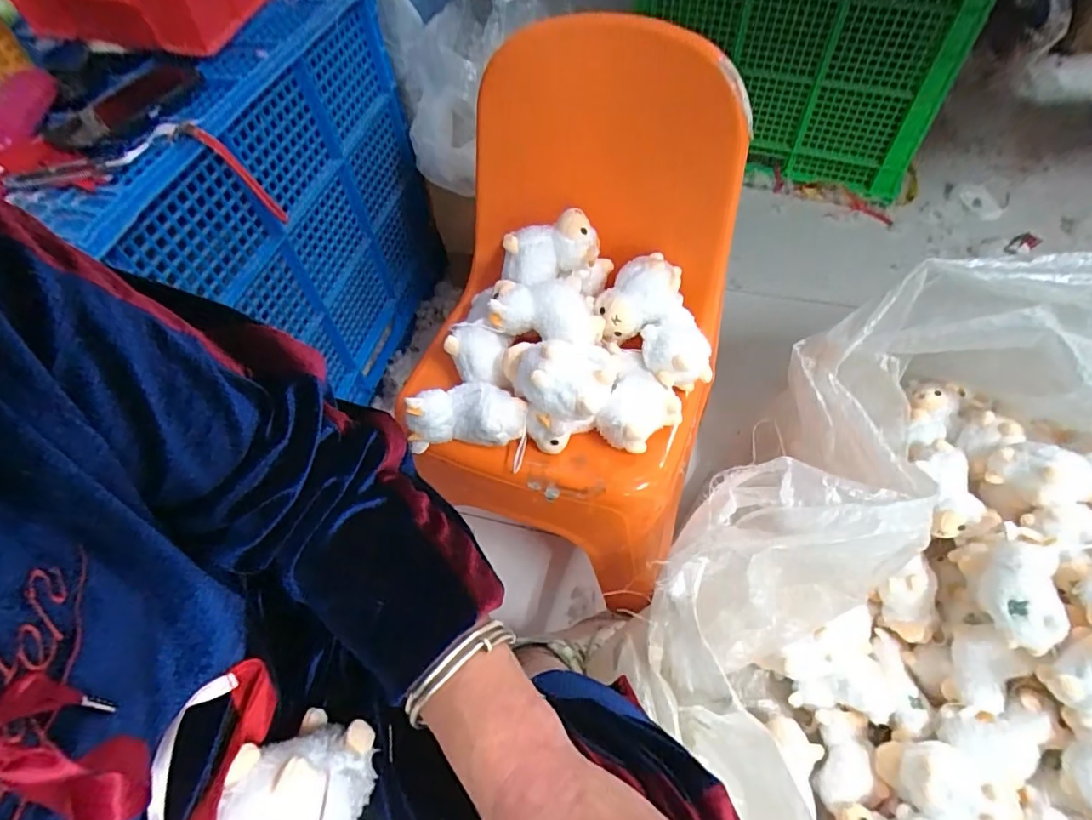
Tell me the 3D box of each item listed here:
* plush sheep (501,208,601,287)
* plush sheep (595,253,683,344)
[{"bbox_3d":[0.002,-0.177,0.604,0.105,0.059,0.061,-18,58,-8],"label":"plush sheep"},{"bbox_3d":[0.103,-0.126,0.604,0.110,0.056,0.075,-39,63,-20],"label":"plush sheep"}]

